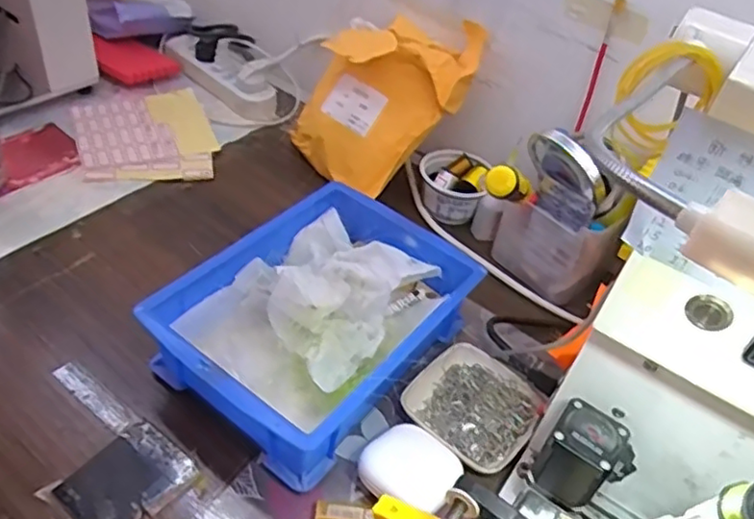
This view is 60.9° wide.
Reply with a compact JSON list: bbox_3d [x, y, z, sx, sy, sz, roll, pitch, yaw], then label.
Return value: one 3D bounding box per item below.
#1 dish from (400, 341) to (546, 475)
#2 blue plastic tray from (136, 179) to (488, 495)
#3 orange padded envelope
[{"bbox_3d":[0.079,0.120,0.524,0.092,0.020,0.098,-29,56,-34],"label":"dish"},{"bbox_3d":[-0.046,0.046,0.542,0.178,0.069,0.245,32,47,21],"label":"blue plastic tray"},{"bbox_3d":[0.002,-0.180,0.694,0.147,0.226,0.061,44,17,10],"label":"orange padded envelope"}]

